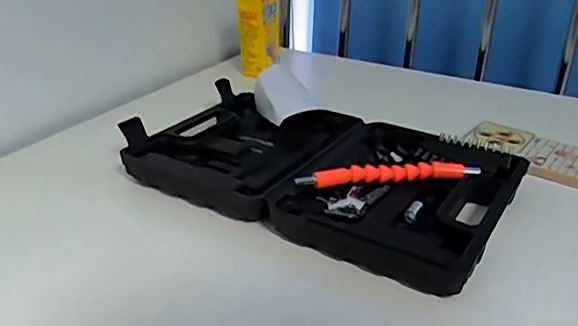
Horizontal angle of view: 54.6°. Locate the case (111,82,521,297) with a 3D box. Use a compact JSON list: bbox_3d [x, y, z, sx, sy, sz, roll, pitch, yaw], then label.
[{"bbox_3d":[0.023,-0.001,0.535,0.351,0.038,0.216,17,33,27],"label":"case"}]

